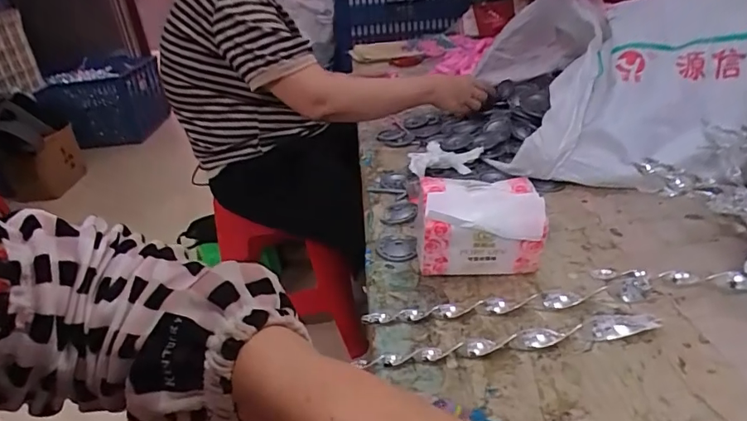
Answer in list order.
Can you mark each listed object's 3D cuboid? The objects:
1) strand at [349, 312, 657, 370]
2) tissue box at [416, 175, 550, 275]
[{"bbox_3d":[0.123,0.118,0.451,0.276,0.019,0.027,-5,28,-2],"label":"strand"},{"bbox_3d":[0.118,0.021,0.546,0.132,0.095,0.084,-3,28,0],"label":"tissue box"}]

